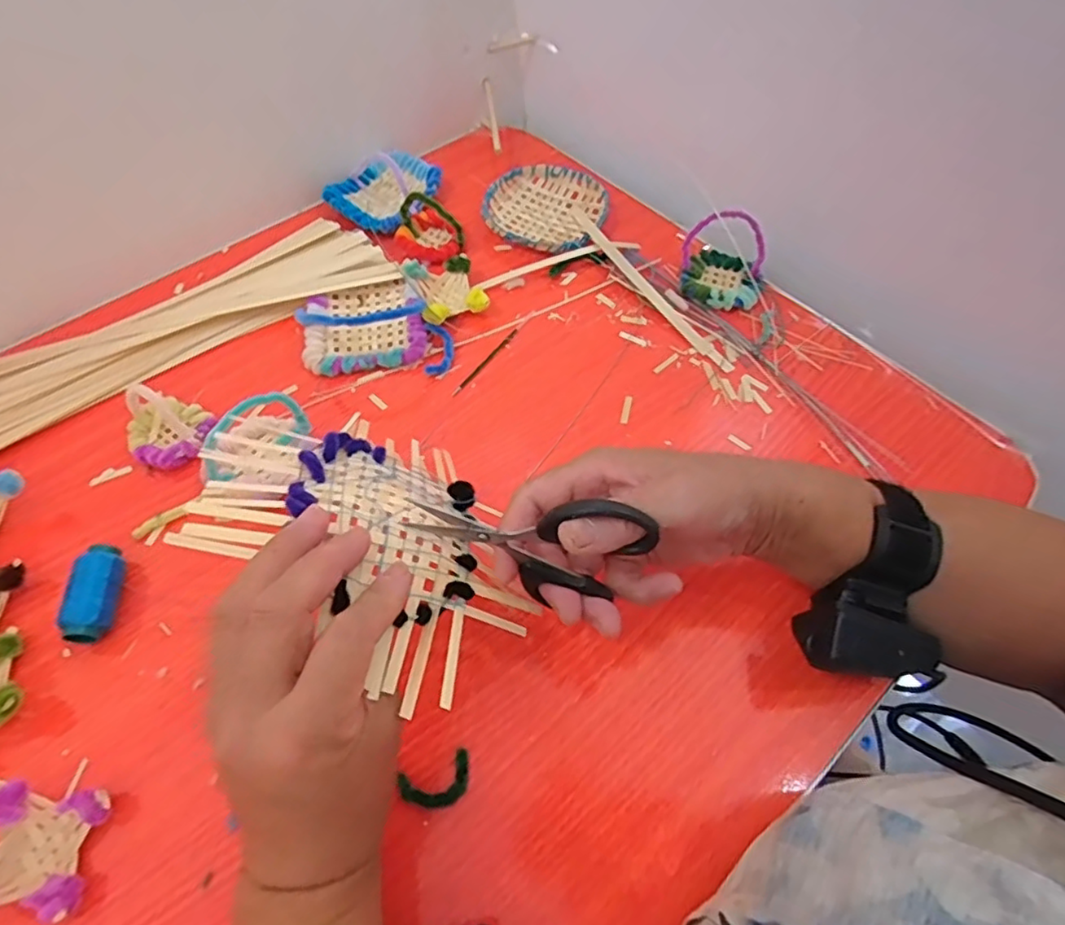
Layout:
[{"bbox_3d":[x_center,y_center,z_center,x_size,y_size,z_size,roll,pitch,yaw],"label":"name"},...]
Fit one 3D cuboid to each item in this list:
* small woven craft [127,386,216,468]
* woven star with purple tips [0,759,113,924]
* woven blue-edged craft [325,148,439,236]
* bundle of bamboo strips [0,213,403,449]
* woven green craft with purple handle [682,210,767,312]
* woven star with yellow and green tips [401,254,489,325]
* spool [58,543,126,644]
[{"bbox_3d":[-0.252,-0.027,0.422,0.055,0.035,0.053,36,64,19],"label":"small woven craft"},{"bbox_3d":[-0.235,0.182,0.294,0.049,0.032,0.059,0,58,-1],"label":"woven star with purple tips"},{"bbox_3d":[-0.136,-0.260,0.565,0.082,0.031,0.106,23,61,13],"label":"woven blue-edged craft"},{"bbox_3d":[-0.290,-0.109,0.483,0.356,0.013,0.102,-29,63,-18],"label":"bundle of bamboo strips"},{"bbox_3d":[0.157,-0.168,0.498,0.066,0.059,0.064,13,59,7],"label":"woven green craft with purple handle"},{"bbox_3d":[-0.068,-0.139,0.496,0.053,0.029,0.059,-21,61,-13],"label":"woven star with yellow and green tips"},{"bbox_3d":[-0.255,0.078,0.363,0.026,0.026,0.057,-2,58,-2],"label":"spool"}]

